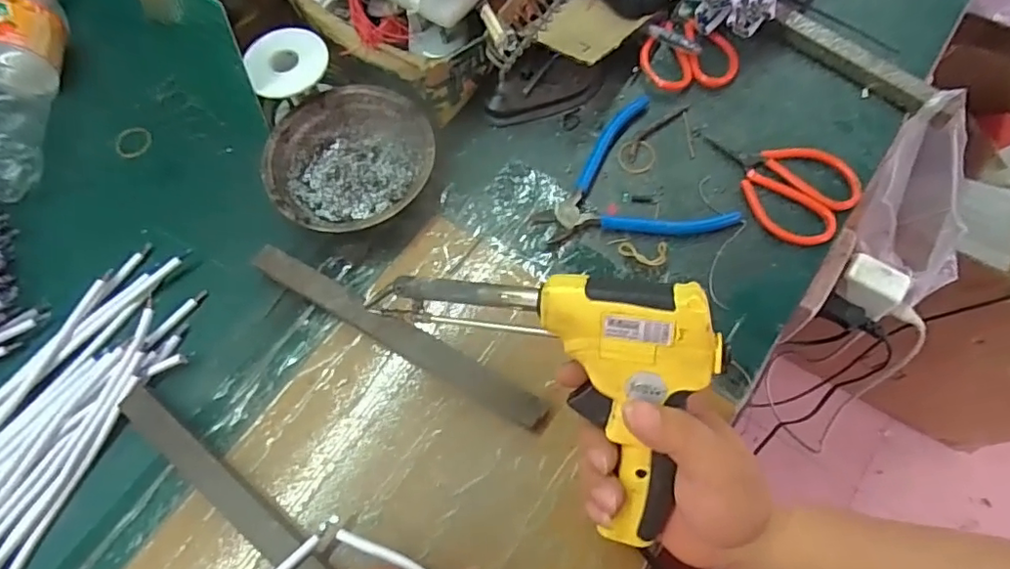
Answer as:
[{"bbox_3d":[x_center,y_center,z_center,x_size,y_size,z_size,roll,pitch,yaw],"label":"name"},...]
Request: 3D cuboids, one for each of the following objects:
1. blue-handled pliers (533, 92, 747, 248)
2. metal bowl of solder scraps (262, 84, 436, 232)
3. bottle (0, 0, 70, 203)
[{"bbox_3d":[0.087,-0.072,0.444,0.131,0.008,0.131,-27,68,-8],"label":"blue-handled pliers"},{"bbox_3d":[-0.118,-0.094,0.452,0.124,0.038,0.120,-1,67,3],"label":"metal bowl of solder scraps"},{"bbox_3d":[-0.424,-0.187,0.497,0.052,0.061,0.238,-3,67,2],"label":"bottle"}]

